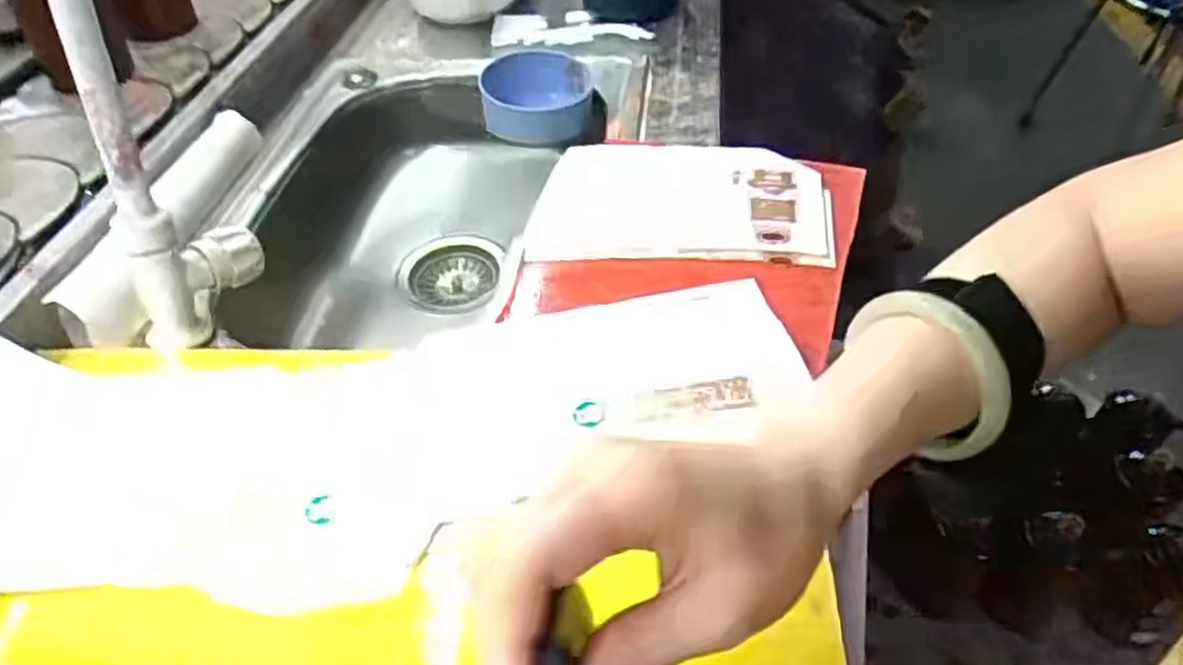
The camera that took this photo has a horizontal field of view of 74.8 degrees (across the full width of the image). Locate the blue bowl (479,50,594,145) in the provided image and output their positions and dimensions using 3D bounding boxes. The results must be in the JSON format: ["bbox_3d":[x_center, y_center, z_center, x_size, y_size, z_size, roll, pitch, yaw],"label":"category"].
[{"bbox_3d":[-0.052,-0.233,0.761,0.110,0.049,0.100,-7,45,-5],"label":"blue bowl"}]

